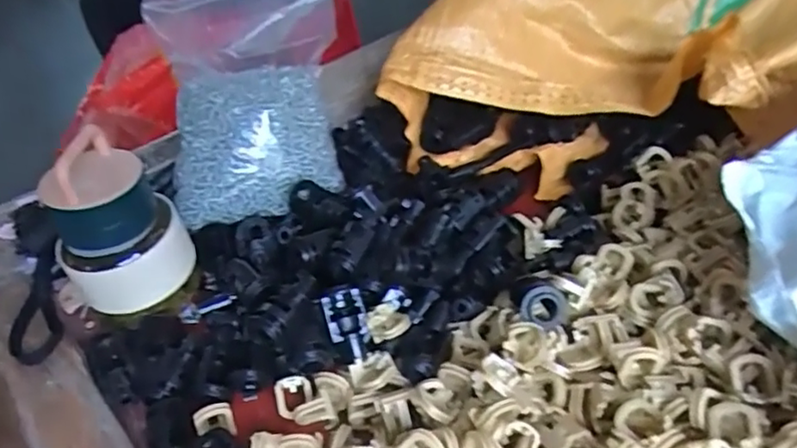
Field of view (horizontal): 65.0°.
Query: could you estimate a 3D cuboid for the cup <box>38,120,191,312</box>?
[{"bbox_3d":[-0.186,0.001,0.404,0.067,0.110,0.076,19,49,24],"label":"cup"}]

